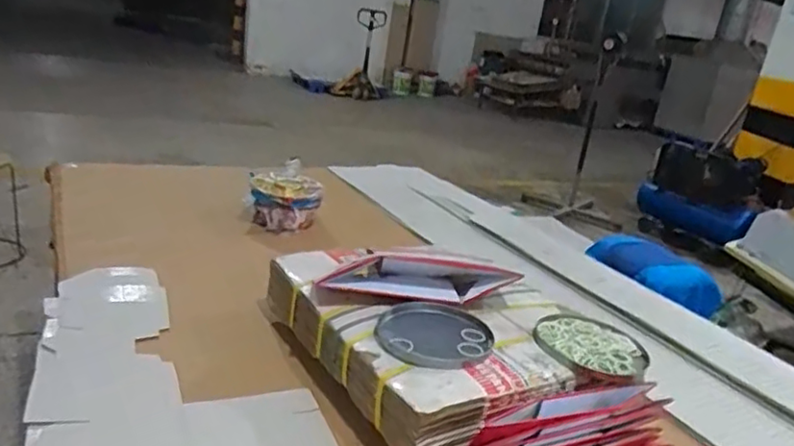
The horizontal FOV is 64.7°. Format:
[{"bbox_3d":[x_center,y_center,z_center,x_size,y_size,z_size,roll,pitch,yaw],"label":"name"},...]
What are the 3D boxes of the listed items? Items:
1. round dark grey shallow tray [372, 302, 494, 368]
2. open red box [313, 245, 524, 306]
[{"bbox_3d":[0.050,0.160,0.911,0.164,0.027,0.147,17,20,21],"label":"round dark grey shallow tray"},{"bbox_3d":[0.033,0.084,1.029,0.315,0.050,0.105,5,19,-11],"label":"open red box"}]

